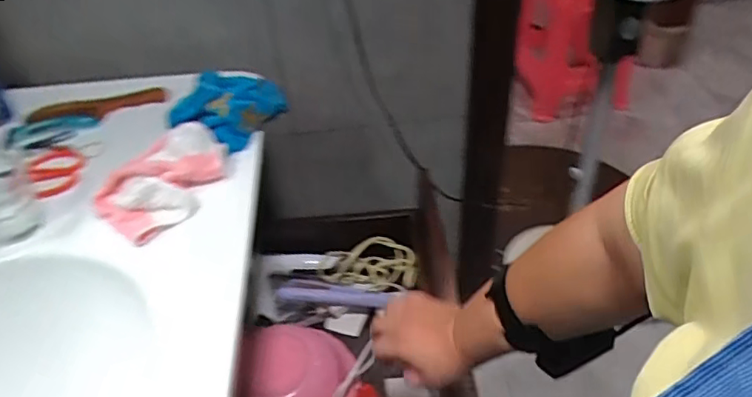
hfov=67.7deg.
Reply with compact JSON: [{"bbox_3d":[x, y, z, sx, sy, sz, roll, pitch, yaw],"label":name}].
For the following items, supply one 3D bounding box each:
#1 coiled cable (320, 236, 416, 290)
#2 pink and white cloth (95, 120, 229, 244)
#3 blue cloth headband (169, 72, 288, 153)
[{"bbox_3d":[-0.007,0.111,0.931,0.158,0.058,0.079,8,42,16],"label":"coiled cable"},{"bbox_3d":[-0.228,-0.024,0.612,0.101,0.042,0.148,25,49,31],"label":"pink and white cloth"},{"bbox_3d":[-0.180,-0.110,0.686,0.122,0.055,0.111,13,45,22],"label":"blue cloth headband"}]

